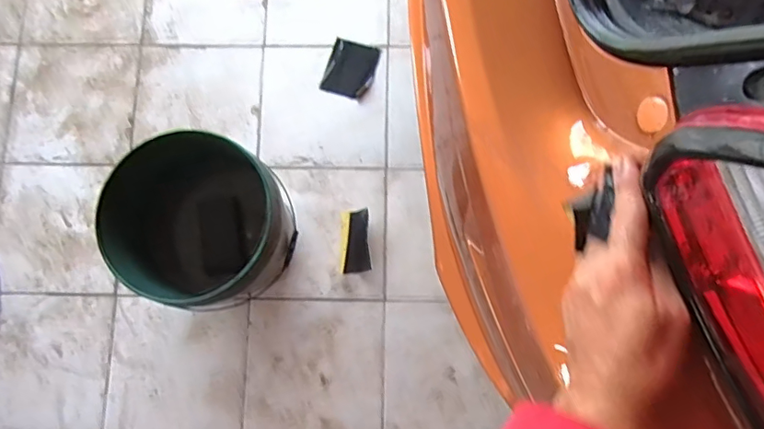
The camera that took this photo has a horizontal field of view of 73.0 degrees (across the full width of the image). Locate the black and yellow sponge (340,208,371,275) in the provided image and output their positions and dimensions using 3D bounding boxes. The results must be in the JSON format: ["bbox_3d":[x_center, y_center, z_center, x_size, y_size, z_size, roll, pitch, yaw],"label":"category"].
[{"bbox_3d":[-0.061,0.059,1.150,0.065,0.028,0.134,-3,81,1],"label":"black and yellow sponge"}]

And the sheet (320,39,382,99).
[{"bbox_3d":[-0.075,-0.342,1.213,0.109,0.006,0.135,17,81,4],"label":"sheet"}]

